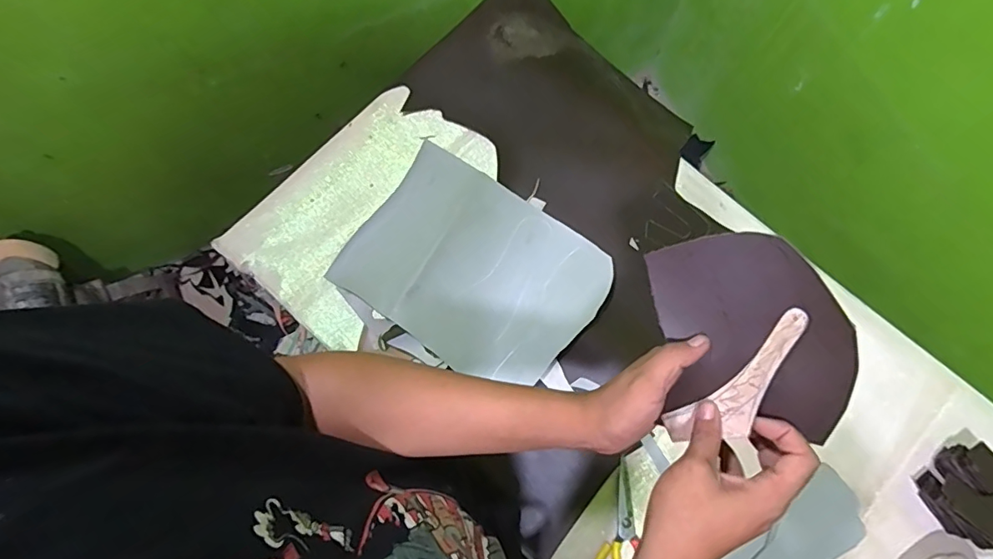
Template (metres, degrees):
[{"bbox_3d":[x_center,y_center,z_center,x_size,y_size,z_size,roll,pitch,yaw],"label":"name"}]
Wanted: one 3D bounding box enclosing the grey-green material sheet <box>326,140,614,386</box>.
[{"bbox_3d":[-0.037,-0.018,0.764,0.359,0.028,0.270,37,78,9],"label":"grey-green material sheet"}]

